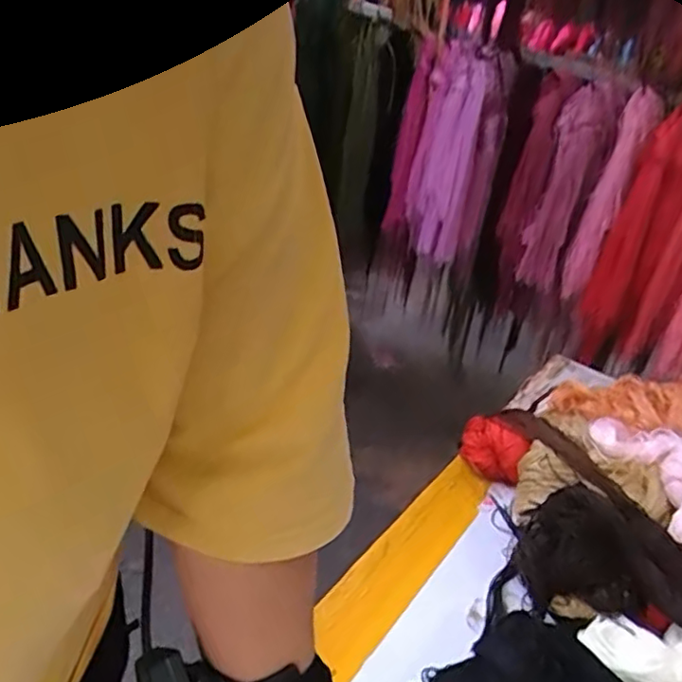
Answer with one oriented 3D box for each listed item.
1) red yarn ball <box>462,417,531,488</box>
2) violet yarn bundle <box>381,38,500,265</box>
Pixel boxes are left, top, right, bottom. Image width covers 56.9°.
[{"bbox_3d":[0.175,0.122,0.726,0.069,0.058,0.063,5,32,-3],"label":"red yarn ball"},{"bbox_3d":[0.274,-0.506,1.721,0.260,0.515,0.254,11,31,4],"label":"violet yarn bundle"}]

